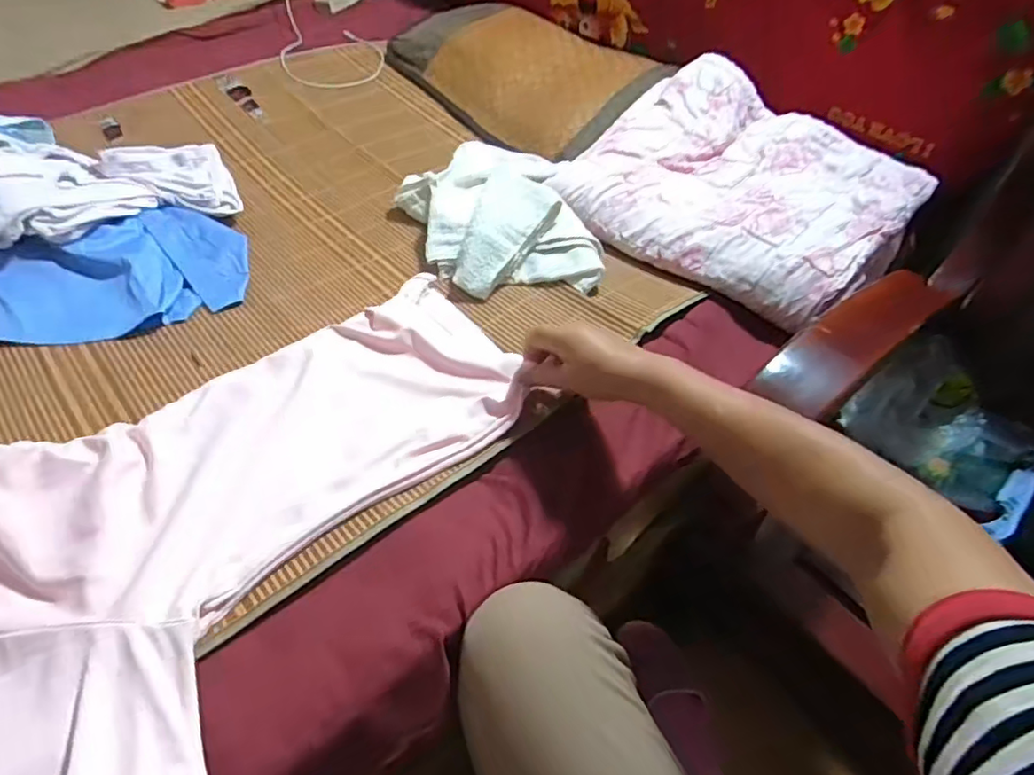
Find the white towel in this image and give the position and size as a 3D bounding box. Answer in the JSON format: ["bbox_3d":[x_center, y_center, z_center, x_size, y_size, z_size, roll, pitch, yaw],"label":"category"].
[{"bbox_3d":[-0.027,-0.248,0.826,0.233,0.065,0.336,-11,50,-15],"label":"white towel"}]

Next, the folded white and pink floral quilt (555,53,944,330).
[{"bbox_3d":[0.304,-0.299,0.840,0.448,0.068,0.368,34,67,26],"label":"folded white and pink floral quilt"}]

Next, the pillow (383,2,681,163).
[{"bbox_3d":[0.016,-0.605,1.137,0.320,0.104,0.552,-26,55,-26],"label":"pillow"}]

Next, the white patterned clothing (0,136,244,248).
[{"bbox_3d":[-0.593,-0.285,0.800,0.373,0.086,0.261,-28,56,-28],"label":"white patterned clothing"}]

